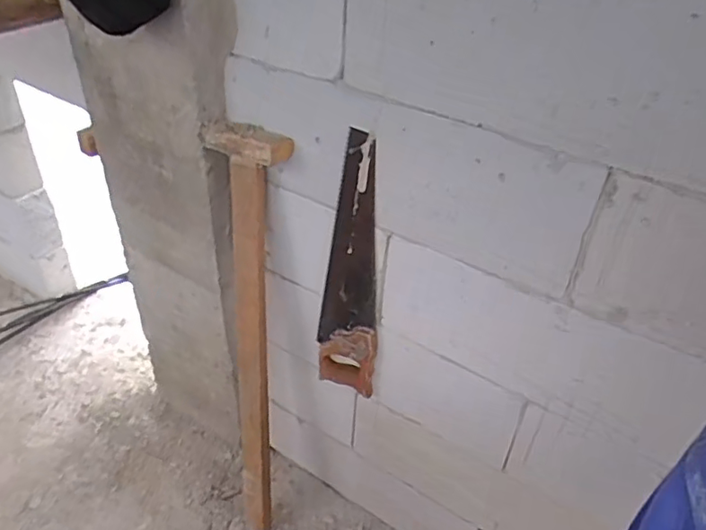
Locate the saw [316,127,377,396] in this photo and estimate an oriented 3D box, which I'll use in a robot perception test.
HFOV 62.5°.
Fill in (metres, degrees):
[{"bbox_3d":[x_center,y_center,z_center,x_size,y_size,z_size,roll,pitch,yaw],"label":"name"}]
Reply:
[{"bbox_3d":[-0.013,0.017,0.986,0.120,0.513,0.017,20,38,29],"label":"saw"}]

